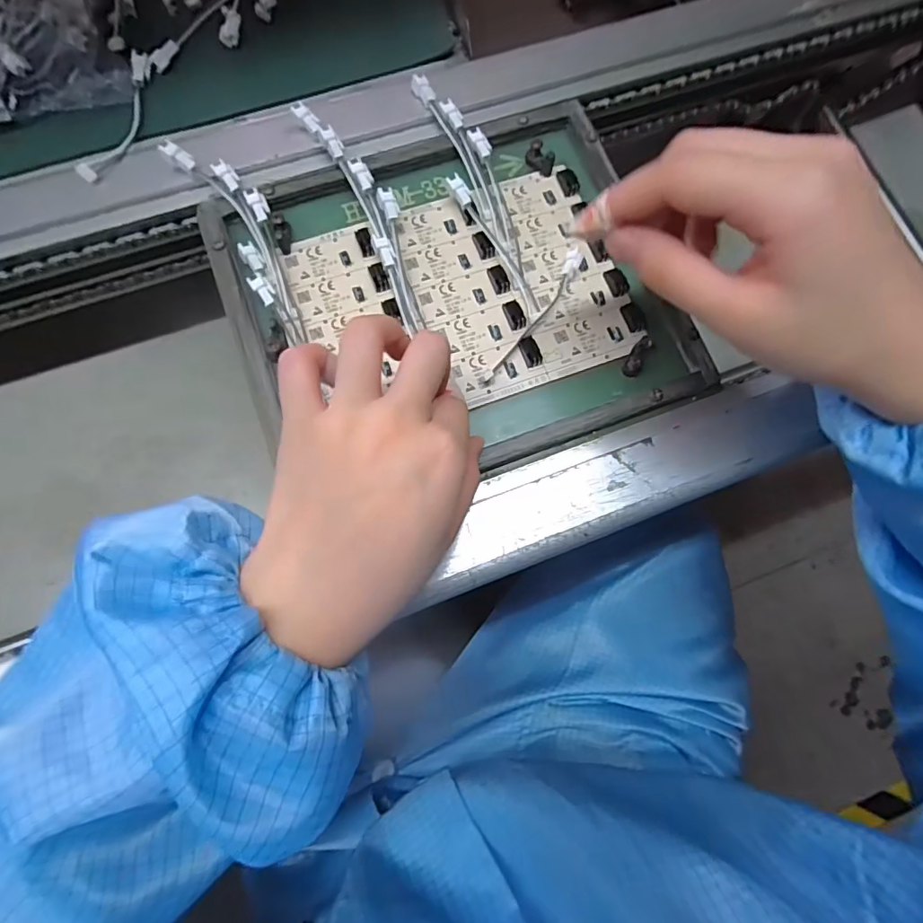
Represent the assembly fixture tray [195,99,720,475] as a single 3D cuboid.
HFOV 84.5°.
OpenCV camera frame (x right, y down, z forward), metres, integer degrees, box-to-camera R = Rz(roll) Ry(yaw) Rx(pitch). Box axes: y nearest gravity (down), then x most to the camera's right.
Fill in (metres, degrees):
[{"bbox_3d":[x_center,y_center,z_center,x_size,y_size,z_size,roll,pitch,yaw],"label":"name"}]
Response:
[{"bbox_3d":[-0.004,-0.094,0.287,0.236,0.031,0.197,-19,74,-6],"label":"assembly fixture tray"}]

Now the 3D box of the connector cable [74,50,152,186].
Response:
[{"bbox_3d":[-0.199,-0.202,0.300,0.018,0.005,0.092,15,73,-14],"label":"connector cable"}]

